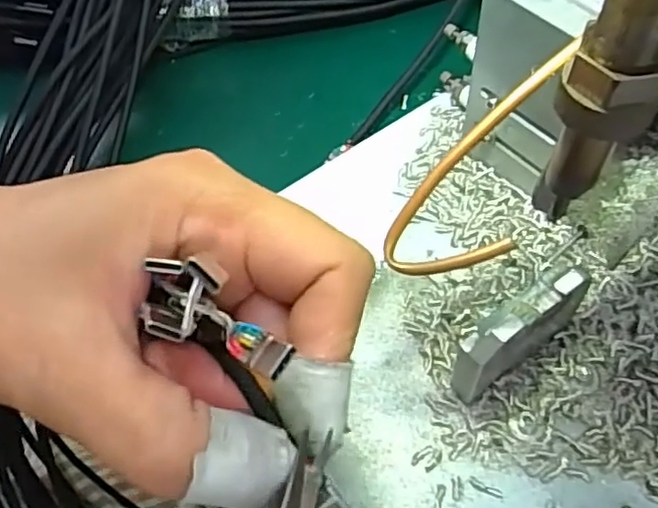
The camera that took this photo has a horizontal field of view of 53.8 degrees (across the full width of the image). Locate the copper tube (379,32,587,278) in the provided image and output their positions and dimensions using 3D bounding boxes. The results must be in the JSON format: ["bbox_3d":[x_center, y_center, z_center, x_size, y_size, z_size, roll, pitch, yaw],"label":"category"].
[{"bbox_3d":[0.044,-0.023,0.175,0.030,0.007,0.075,35,101,24],"label":"copper tube"}]

